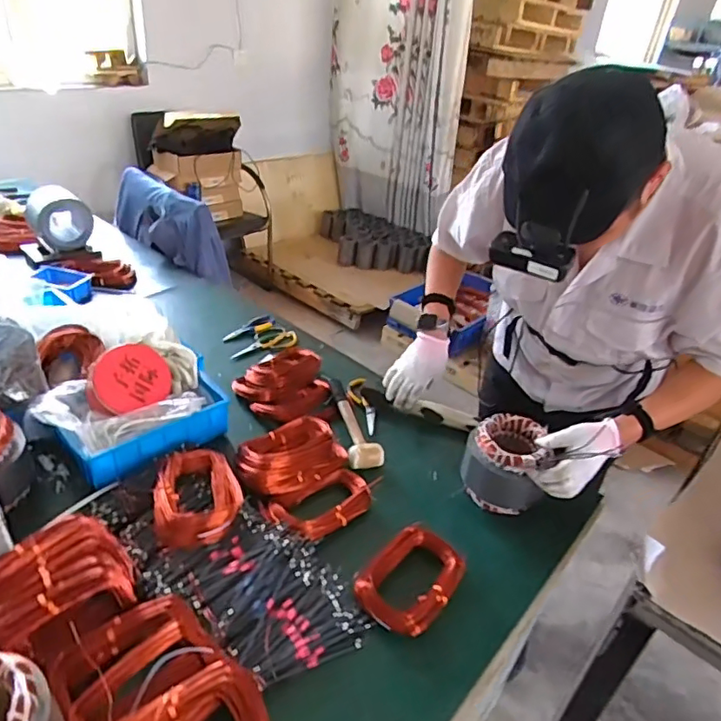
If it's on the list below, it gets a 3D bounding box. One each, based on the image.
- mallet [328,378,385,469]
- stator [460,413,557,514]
[{"bbox_3d":[-0.013,0.116,1.145,0.061,0.038,0.268,-2,34,-13],"label":"mallet"},{"bbox_3d":[0.268,0.186,1.010,0.138,0.127,0.128,5,33,-3],"label":"stator"}]

